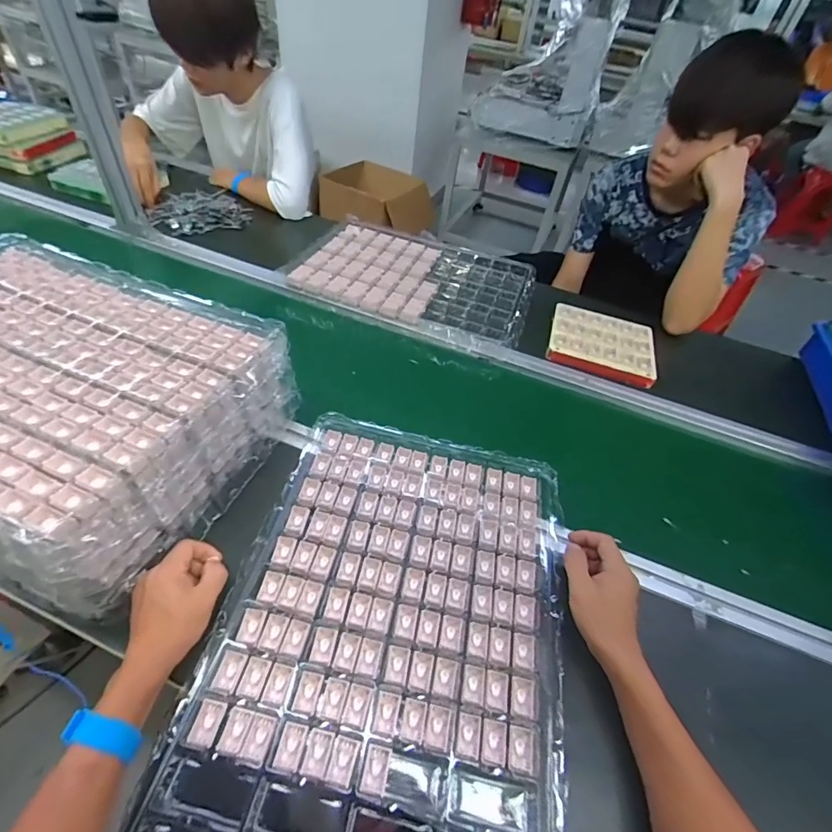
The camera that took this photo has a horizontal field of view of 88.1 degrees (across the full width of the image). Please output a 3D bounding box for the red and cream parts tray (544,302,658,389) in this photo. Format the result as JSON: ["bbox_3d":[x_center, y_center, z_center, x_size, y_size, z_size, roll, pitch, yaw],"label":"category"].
[{"bbox_3d":[0.364,-0.144,0.841,0.192,0.023,0.192,16,47,6],"label":"red and cream parts tray"}]

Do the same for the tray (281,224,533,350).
[{"bbox_3d":[0.006,-0.310,0.954,0.485,0.027,0.334,18,49,10],"label":"tray"}]

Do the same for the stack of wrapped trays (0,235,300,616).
[{"bbox_3d":[-0.450,-0.030,0.550,0.479,0.139,0.350,21,50,12],"label":"stack of wrapped trays"}]

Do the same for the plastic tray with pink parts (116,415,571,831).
[{"bbox_3d":[-0.020,0.219,0.470,0.360,0.030,0.485,12,48,4],"label":"plastic tray with pink parts"}]

